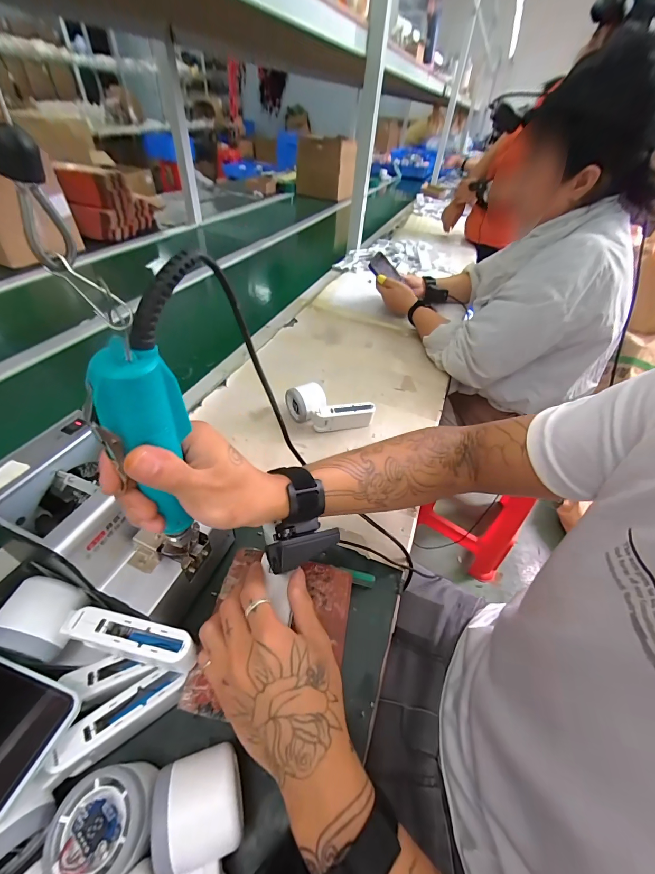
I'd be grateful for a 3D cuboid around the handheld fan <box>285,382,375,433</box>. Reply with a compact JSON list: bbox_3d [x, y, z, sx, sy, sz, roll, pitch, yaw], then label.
[{"bbox_3d":[0.001,-0.046,0.575,0.150,0.051,0.060,11,45,4],"label":"handheld fan"}]

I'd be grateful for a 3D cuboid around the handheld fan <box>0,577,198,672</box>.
[{"bbox_3d":[-0.187,0.166,0.285,0.154,0.049,0.051,10,45,2],"label":"handheld fan"}]

